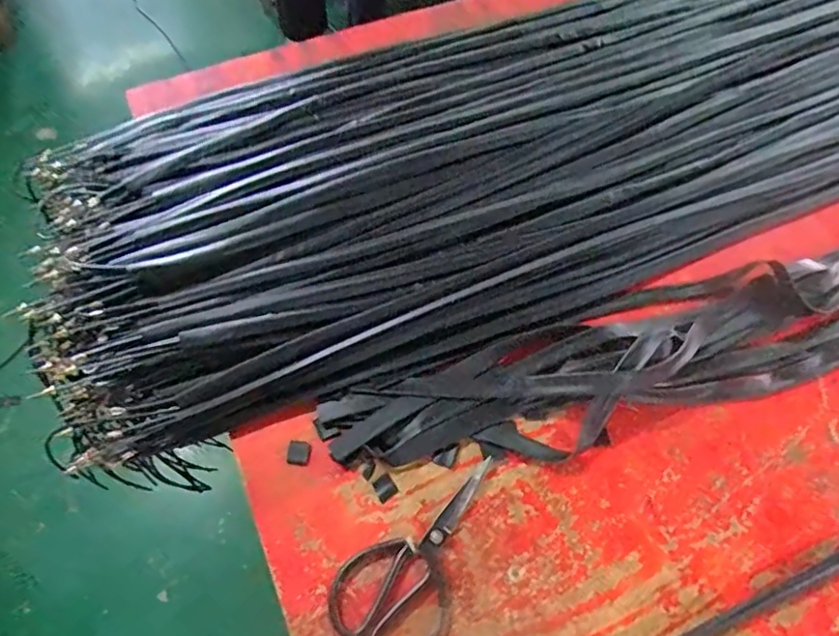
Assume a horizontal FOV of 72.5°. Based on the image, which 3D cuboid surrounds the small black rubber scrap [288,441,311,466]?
[{"bbox_3d":[-0.137,0.154,0.652,0.026,0.005,0.026,5,60,2],"label":"small black rubber scrap"}]

